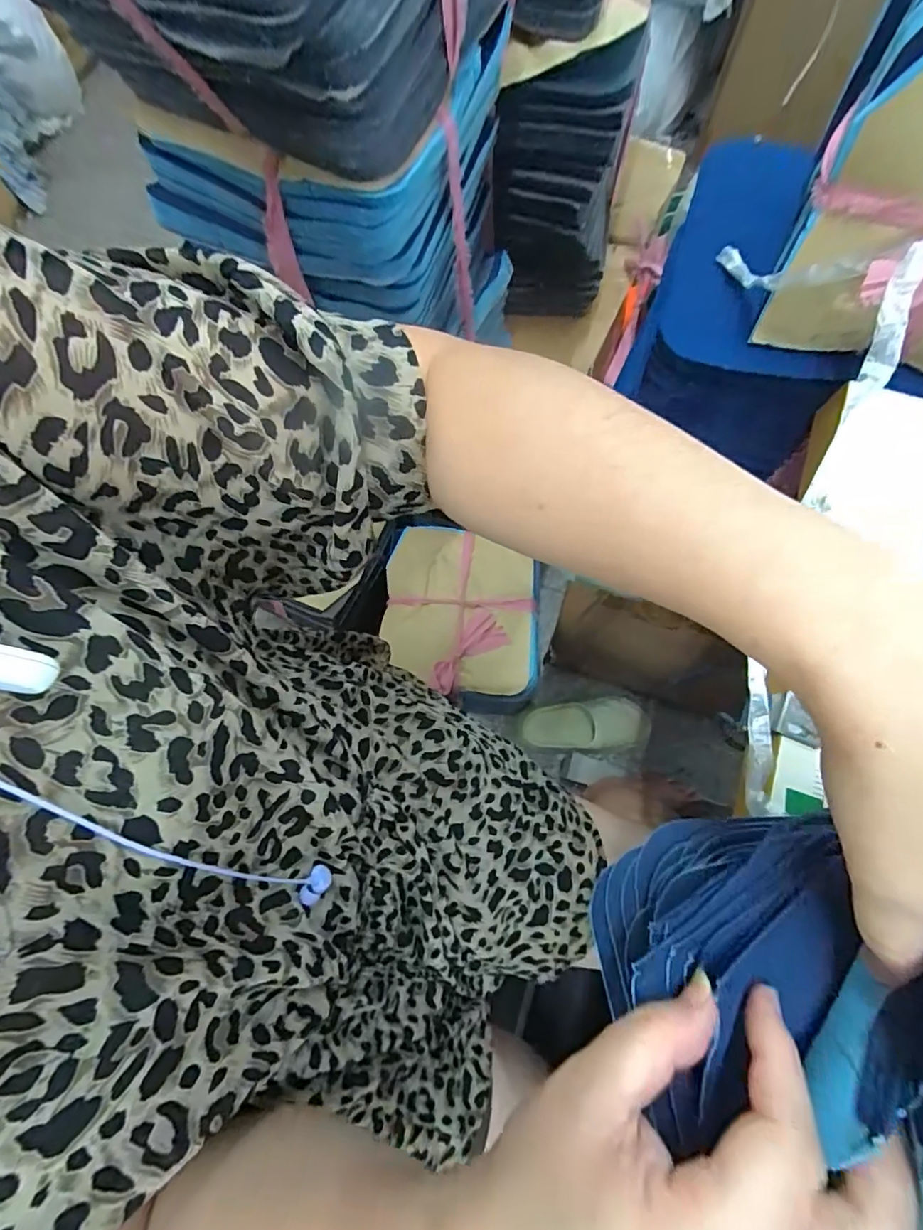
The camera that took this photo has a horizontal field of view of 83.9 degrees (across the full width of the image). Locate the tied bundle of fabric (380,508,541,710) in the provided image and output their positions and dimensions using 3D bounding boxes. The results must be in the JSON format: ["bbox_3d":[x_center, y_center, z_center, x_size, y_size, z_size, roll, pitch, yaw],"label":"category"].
[{"bbox_3d":[-0.001,-0.002,0.793,0.240,0.048,0.283,4,76,2],"label":"tied bundle of fabric"}]

